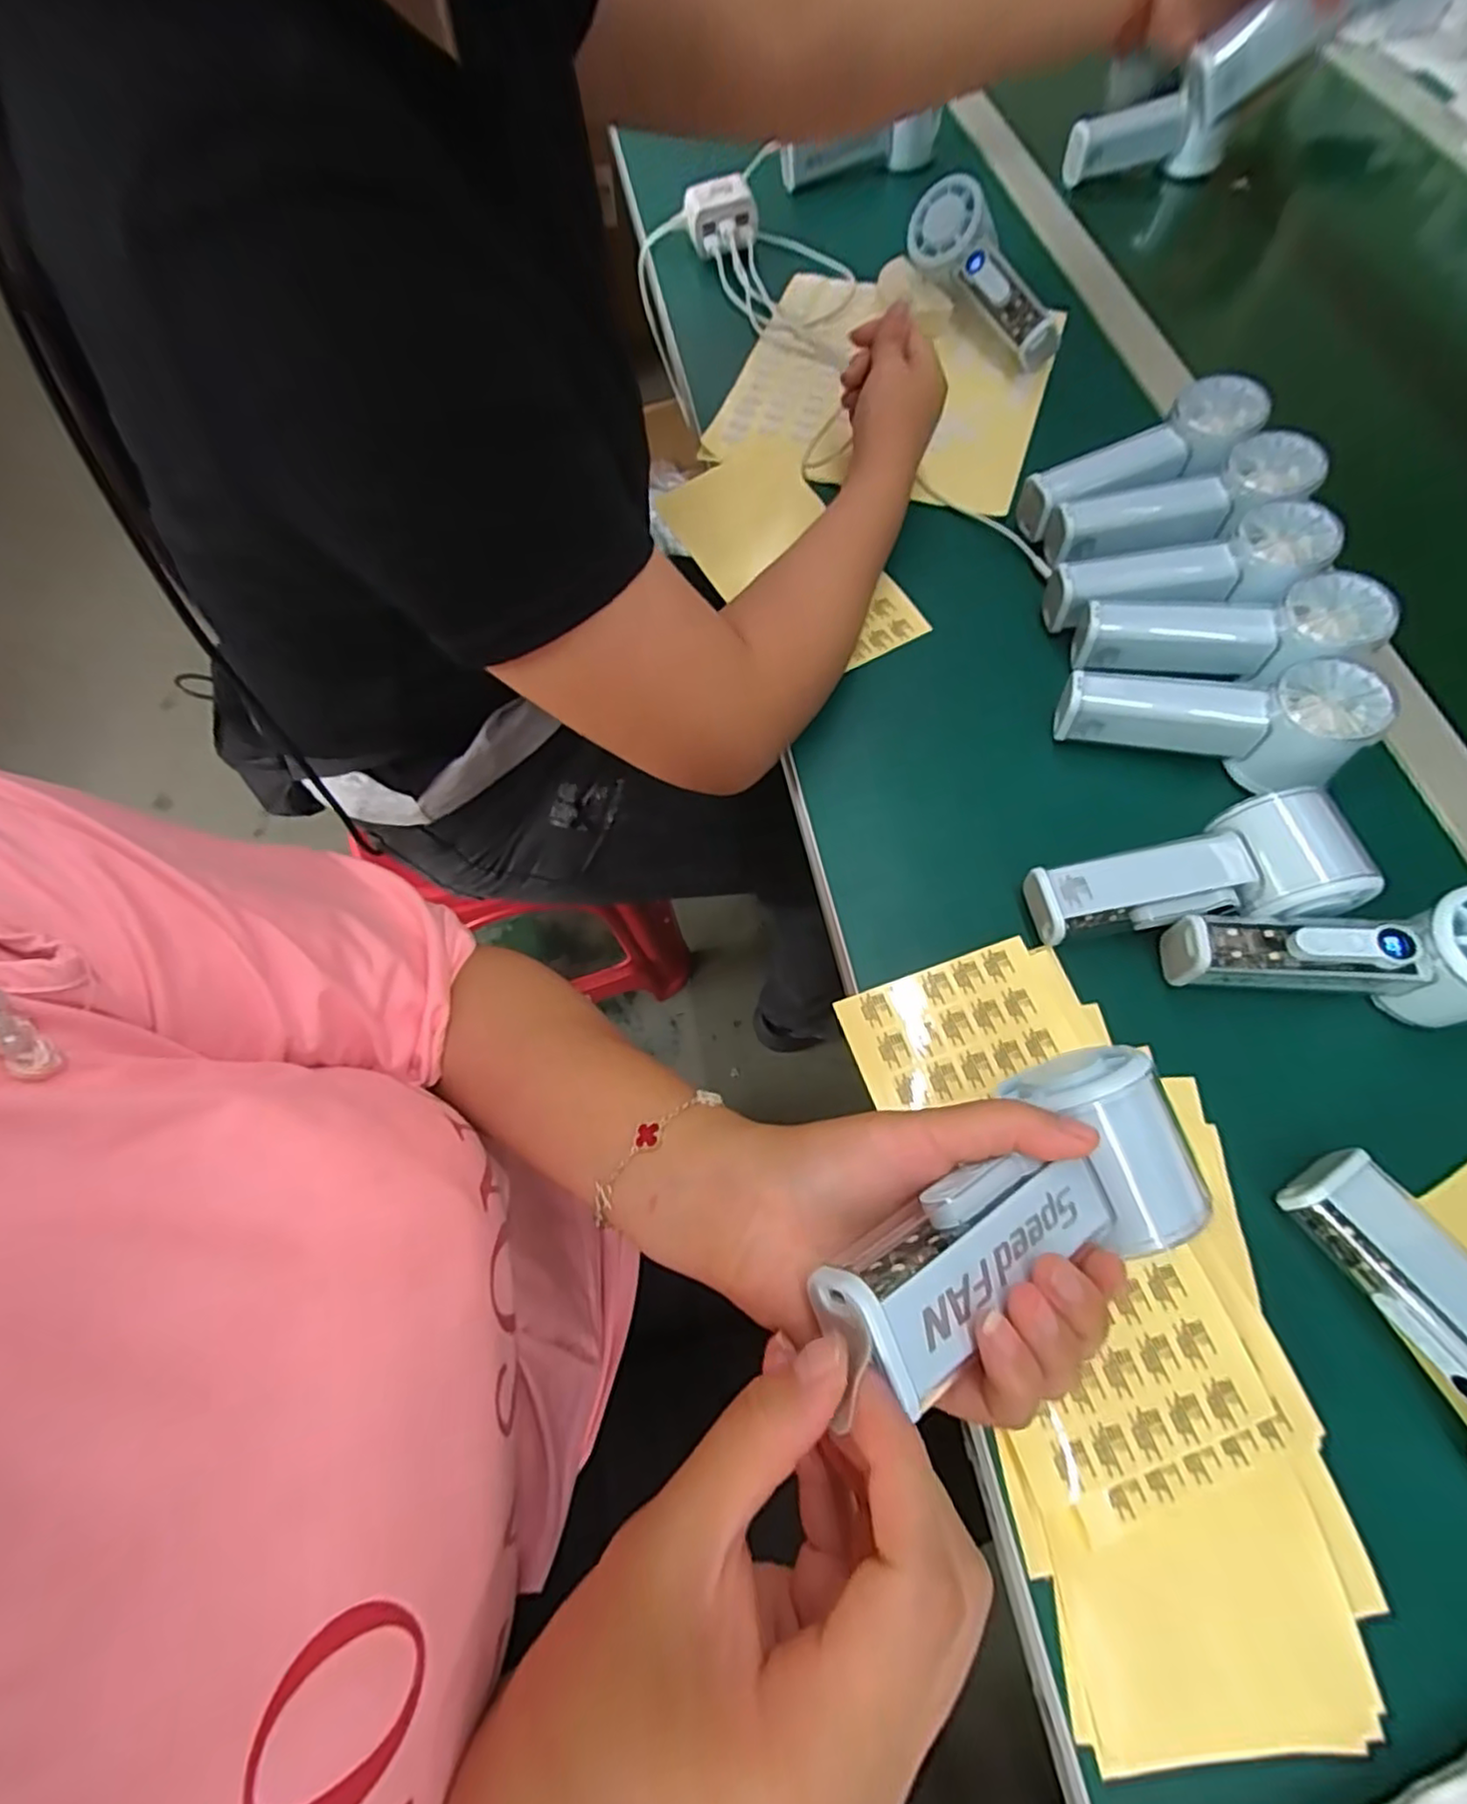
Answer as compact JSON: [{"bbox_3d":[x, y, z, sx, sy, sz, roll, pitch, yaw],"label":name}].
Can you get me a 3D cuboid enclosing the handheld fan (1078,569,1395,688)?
[{"bbox_3d":[0.287,-0.157,0.397,0.157,0.041,0.051,1,66,17],"label":"handheld fan"}]

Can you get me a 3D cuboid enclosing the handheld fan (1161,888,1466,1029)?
[{"bbox_3d":[0.297,0.029,0.327,0.147,0.060,0.051,0,67,2],"label":"handheld fan"}]

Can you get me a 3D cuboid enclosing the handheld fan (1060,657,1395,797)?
[{"bbox_3d":[0.265,-0.102,0.380,0.152,0.052,0.050,7,67,5],"label":"handheld fan"}]

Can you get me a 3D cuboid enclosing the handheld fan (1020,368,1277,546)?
[{"bbox_3d":[0.273,-0.296,0.455,0.155,0.037,0.057,-23,67,9],"label":"handheld fan"}]

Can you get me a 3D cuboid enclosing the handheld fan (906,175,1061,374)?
[{"bbox_3d":[0.198,-0.491,0.532,0.040,0.050,0.161,-35,88,-12],"label":"handheld fan"}]

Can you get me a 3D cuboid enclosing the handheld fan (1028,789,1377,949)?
[{"bbox_3d":[0.233,-0.007,0.347,0.146,0.049,0.061,-14,67,-4],"label":"handheld fan"}]

